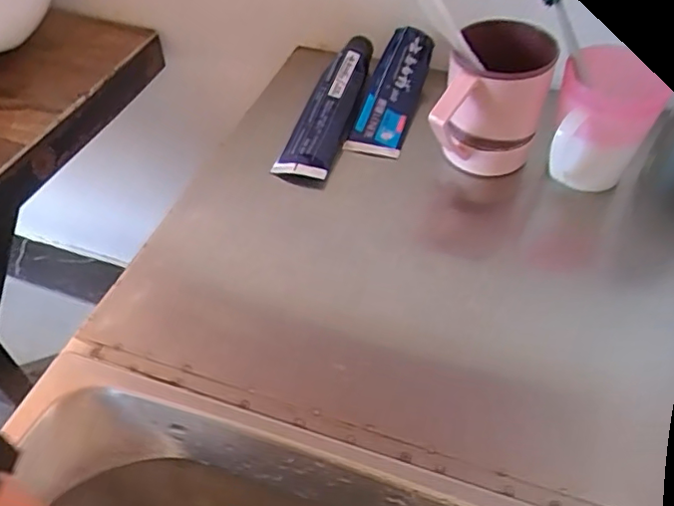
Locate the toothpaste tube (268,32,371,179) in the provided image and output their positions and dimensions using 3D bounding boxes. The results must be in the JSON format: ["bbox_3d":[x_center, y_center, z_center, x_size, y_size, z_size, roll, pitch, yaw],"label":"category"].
[{"bbox_3d":[-0.007,-0.134,0.568,0.055,0.034,0.171,17,65,15],"label":"toothpaste tube"}]

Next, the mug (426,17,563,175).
[{"bbox_3d":[0.126,-0.120,0.485,0.078,0.105,0.101,17,50,16],"label":"mug"}]

